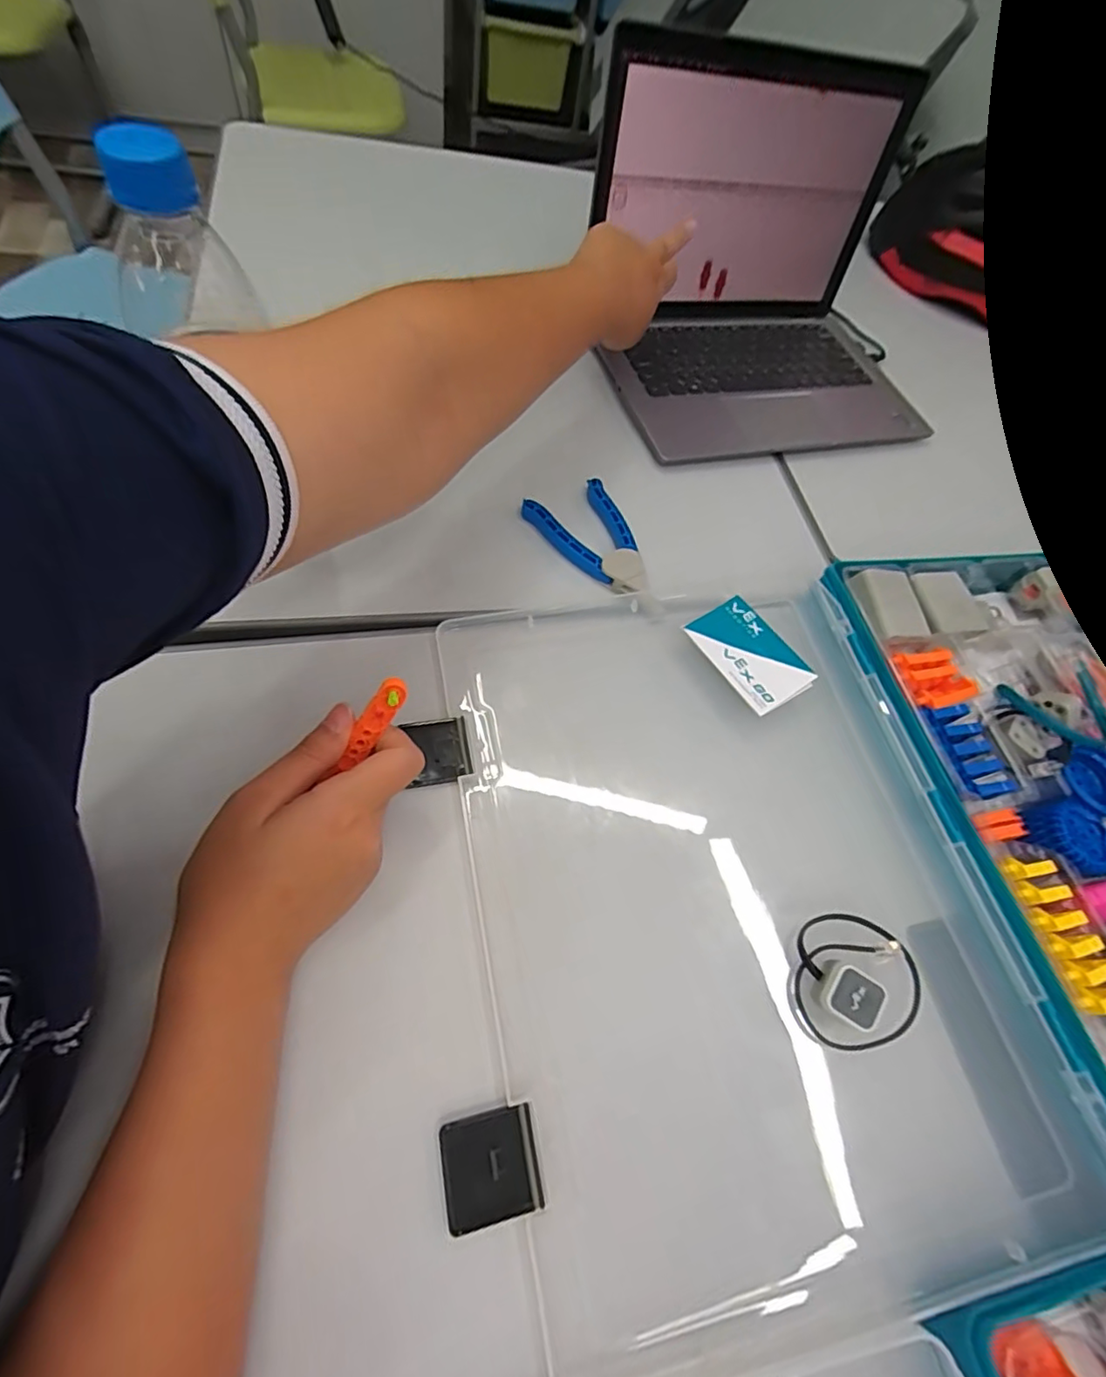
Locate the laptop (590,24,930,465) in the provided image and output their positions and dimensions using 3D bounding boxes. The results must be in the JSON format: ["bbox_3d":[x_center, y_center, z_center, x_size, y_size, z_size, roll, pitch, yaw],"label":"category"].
[{"bbox_3d":[0.188,-0.344,0.470,0.276,0.199,0.202,-12,62,-11],"label":"laptop"}]

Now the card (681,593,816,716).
[{"bbox_3d":[0.126,-0.023,0.367,0.047,0.005,0.075,-31,68,-12],"label":"card"}]

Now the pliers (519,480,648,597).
[{"bbox_3d":[0.033,-0.111,0.427,0.067,0.013,0.107,-26,69,-23],"label":"pliers"}]

